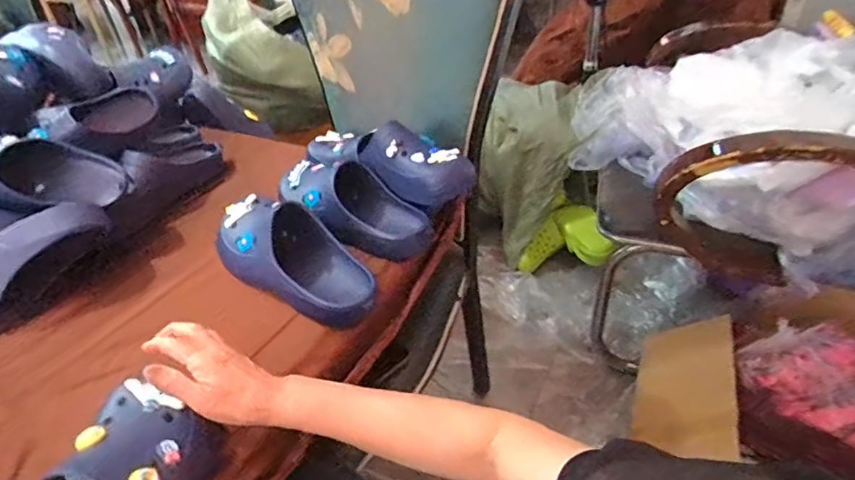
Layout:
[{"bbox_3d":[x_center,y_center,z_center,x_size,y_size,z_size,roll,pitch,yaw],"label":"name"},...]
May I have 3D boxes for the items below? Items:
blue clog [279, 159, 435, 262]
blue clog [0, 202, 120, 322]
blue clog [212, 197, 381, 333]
[{"bbox_3d":[-0.114,-0.055,0.788,0.113,0.078,0.268,-33,47,-31],"label":"blue clog"},{"bbox_3d":[-0.557,0.044,0.692,0.280,0.091,0.091,-27,44,-25],"label":"blue clog"},{"bbox_3d":[-0.177,0.017,0.704,0.278,0.075,0.116,25,47,31],"label":"blue clog"}]

